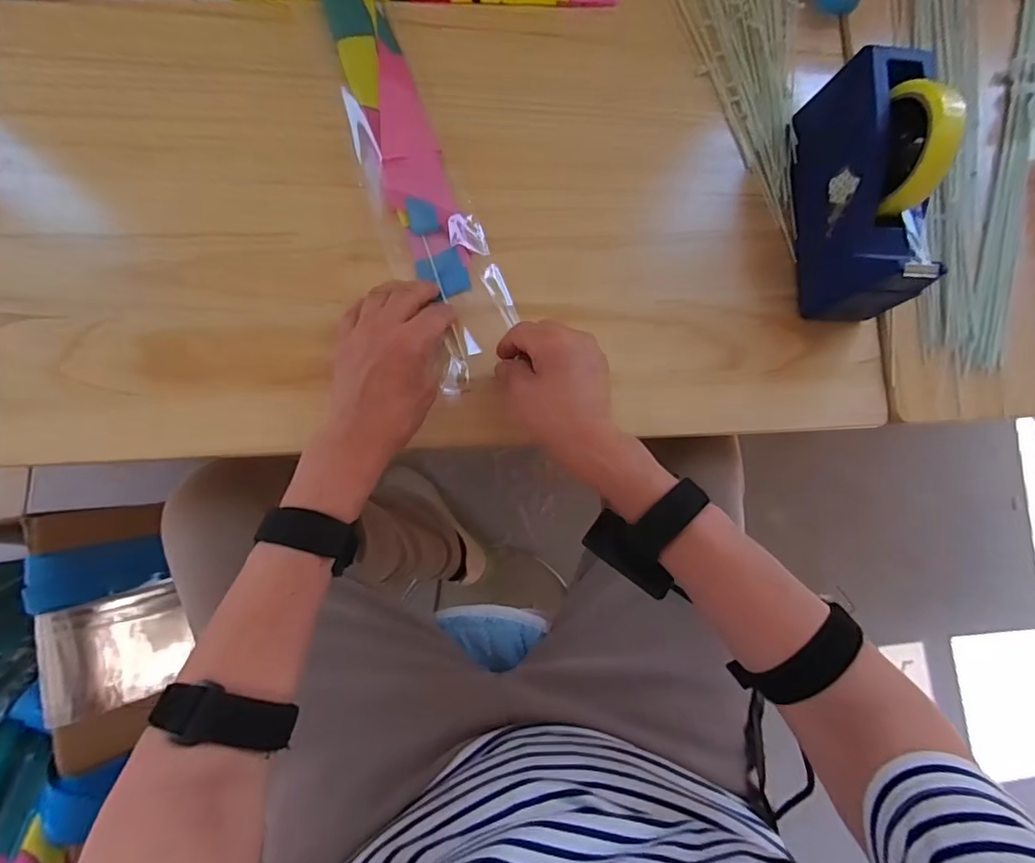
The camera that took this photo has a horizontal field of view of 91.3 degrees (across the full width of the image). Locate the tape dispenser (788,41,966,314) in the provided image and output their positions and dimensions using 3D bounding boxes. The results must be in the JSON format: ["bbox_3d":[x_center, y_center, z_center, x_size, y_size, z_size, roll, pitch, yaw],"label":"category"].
[{"bbox_3d":[0.306,-0.212,0.434,0.065,0.119,0.202,-2,86,-7],"label":"tape dispenser"}]

